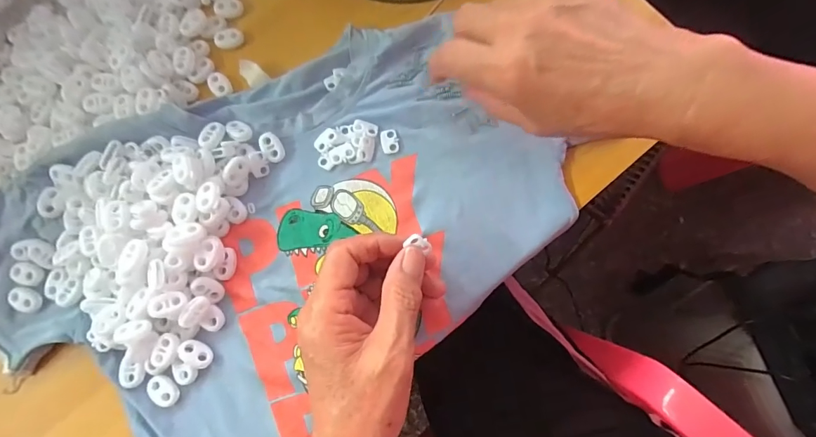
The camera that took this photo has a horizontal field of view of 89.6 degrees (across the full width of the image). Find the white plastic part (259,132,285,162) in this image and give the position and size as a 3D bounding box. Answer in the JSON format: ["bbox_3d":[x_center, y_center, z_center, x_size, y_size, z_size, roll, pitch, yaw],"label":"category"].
[{"bbox_3d":[-0.100,-0.052,0.302,0.014,0.008,0.021,-34,80,-6],"label":"white plastic part"}]

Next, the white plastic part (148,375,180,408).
[{"bbox_3d":[-0.162,0.114,0.271,0.022,0.004,0.015,42,82,8],"label":"white plastic part"}]

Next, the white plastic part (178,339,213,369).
[{"bbox_3d":[-0.142,0.091,0.276,0.022,0.005,0.015,41,53,-10],"label":"white plastic part"}]

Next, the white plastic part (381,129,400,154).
[{"bbox_3d":[-0.014,-0.058,0.305,0.013,0.004,0.019,-9,79,-1],"label":"white plastic part"}]

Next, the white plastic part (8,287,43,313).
[{"bbox_3d":[-0.267,0.056,0.285,0.023,0.004,0.015,28,81,6],"label":"white plastic part"}]

